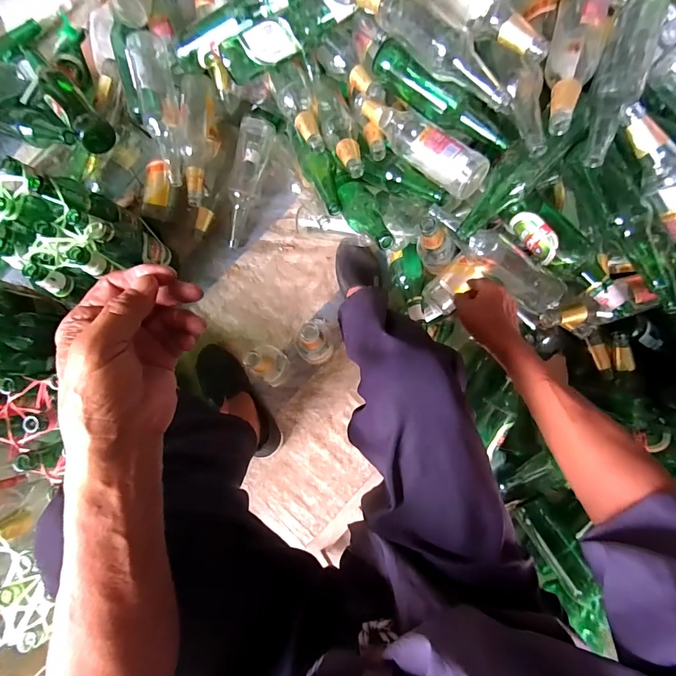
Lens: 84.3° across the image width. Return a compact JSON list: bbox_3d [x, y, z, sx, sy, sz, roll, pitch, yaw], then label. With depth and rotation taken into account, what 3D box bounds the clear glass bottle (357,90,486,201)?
[{"bbox_3d":[0.130,-0.333,0.630,0.058,0.069,0.266,-31,66,-35],"label":"clear glass bottle"}]

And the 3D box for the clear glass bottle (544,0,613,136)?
[{"bbox_3d":[0.351,-0.395,0.554,0.068,0.057,0.214,14,84,1],"label":"clear glass bottle"}]

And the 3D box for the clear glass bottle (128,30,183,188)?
[{"bbox_3d":[-0.350,-0.450,0.739,0.076,0.073,0.288,-9,96,-1],"label":"clear glass bottle"}]

